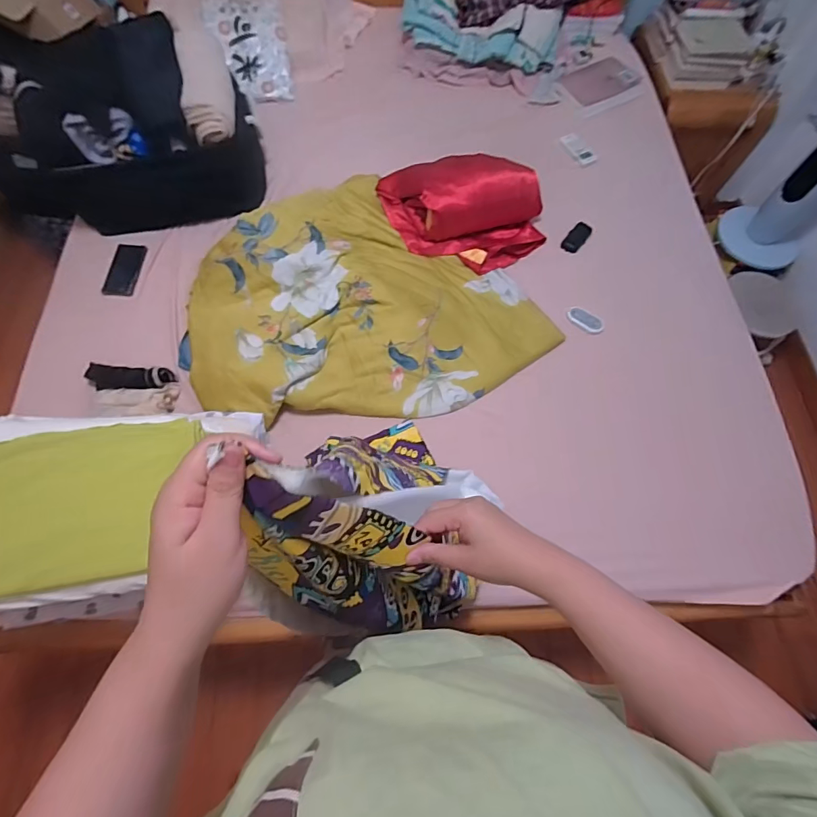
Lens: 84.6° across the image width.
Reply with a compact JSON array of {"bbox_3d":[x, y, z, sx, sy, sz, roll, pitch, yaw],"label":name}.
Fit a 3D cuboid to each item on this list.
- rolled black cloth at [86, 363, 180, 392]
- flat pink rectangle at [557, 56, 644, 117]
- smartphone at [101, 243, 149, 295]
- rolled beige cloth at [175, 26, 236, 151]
[{"bbox_3d":[-0.628,-0.069,1.011,0.182,0.035,0.058,2,68,-2],"label":"rolled black cloth"},{"bbox_3d":[0.631,-1.060,1.475,0.208,0.015,0.230,-23,63,5],"label":"flat pink rectangle"},{"bbox_3d":[-0.724,-0.356,1.146,0.074,0.014,0.160,5,67,-9],"label":"smartphone"},{"bbox_3d":[-0.472,-0.763,1.059,0.109,0.075,0.296,-11,69,-7],"label":"rolled beige cloth"}]

